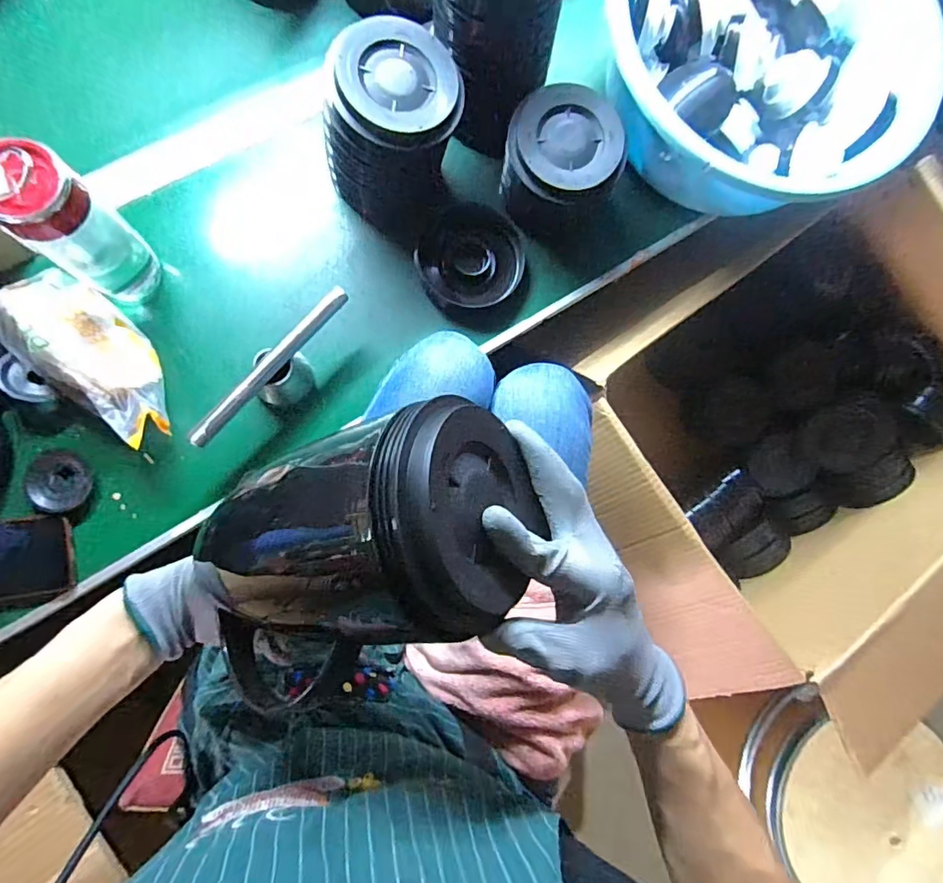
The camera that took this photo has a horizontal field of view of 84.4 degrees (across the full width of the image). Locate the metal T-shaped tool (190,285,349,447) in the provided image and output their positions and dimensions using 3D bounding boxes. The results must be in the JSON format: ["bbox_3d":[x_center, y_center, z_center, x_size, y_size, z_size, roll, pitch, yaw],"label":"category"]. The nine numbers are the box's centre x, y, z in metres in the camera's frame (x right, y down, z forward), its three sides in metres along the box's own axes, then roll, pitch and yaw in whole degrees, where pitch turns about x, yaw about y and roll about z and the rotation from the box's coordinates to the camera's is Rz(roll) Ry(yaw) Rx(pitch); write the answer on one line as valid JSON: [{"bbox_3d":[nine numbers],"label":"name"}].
[{"bbox_3d":[-0.192,-0.068,0.533,0.047,0.074,0.197,34,81,-2],"label":"metal T-shaped tool"}]

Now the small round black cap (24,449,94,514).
[{"bbox_3d":[-0.406,0.039,0.512,0.057,0.012,0.058,1,84,-7],"label":"small round black cap"}]

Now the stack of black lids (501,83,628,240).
[{"bbox_3d":[0.093,-0.296,0.563,0.105,0.101,0.114,-33,89,-9],"label":"stack of black lids"}]

